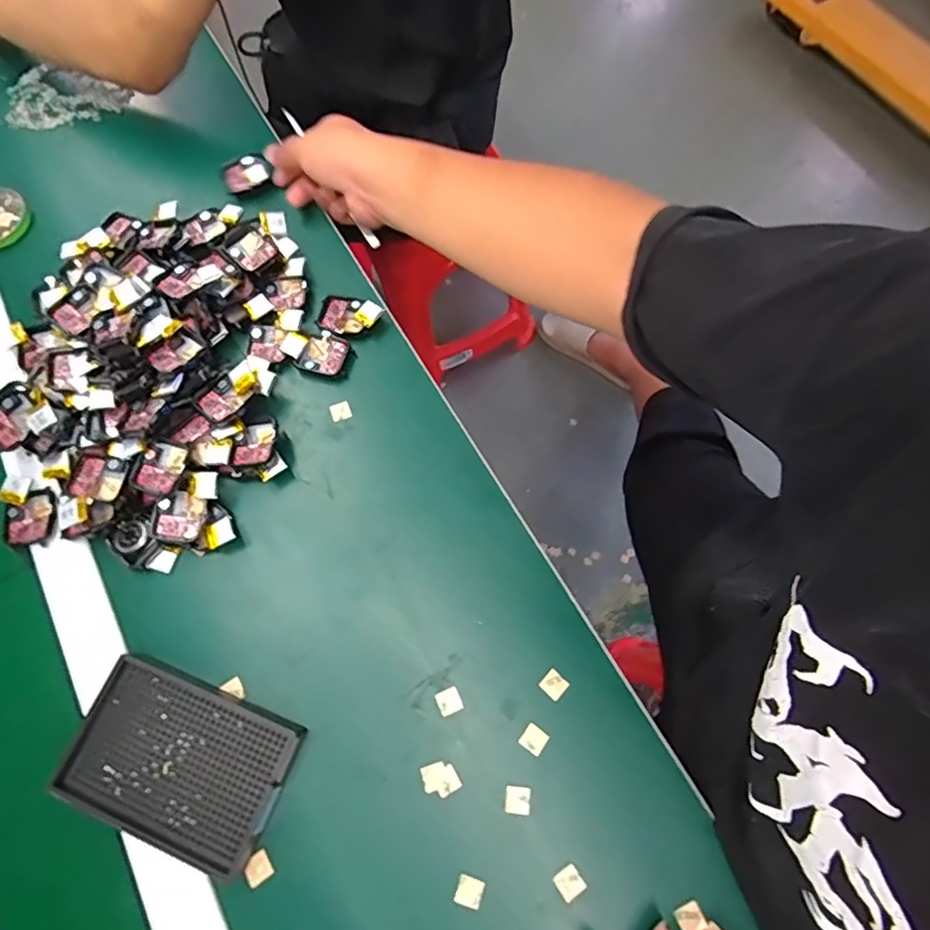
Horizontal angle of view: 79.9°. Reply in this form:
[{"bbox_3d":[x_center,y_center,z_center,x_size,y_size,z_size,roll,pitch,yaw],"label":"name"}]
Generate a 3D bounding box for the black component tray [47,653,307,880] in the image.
[{"bbox_3d":[-0.189,0.195,0.369,0.139,0.024,0.091,20,73,9],"label":"black component tray"}]

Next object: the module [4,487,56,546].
[{"bbox_3d":[-0.339,0.041,0.432,0.038,0.007,0.041,-17,71,-4],"label":"module"}]

